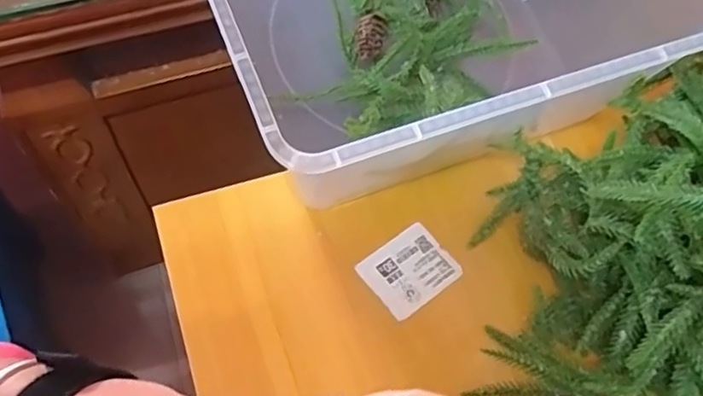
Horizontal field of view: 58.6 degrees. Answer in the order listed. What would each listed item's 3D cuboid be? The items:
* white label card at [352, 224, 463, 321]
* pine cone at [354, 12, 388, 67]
[{"bbox_3d":[0.039,0.048,0.421,0.057,0.004,0.048,-35,67,-19],"label":"white label card"},{"bbox_3d":[0.014,-0.119,0.472,0.024,0.023,0.037,4,95,-6],"label":"pine cone"}]

